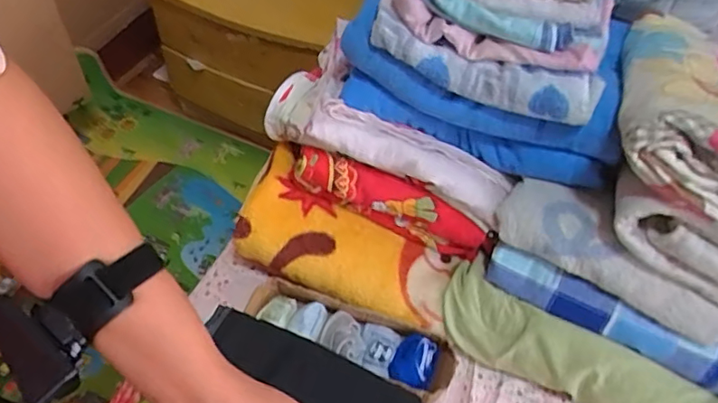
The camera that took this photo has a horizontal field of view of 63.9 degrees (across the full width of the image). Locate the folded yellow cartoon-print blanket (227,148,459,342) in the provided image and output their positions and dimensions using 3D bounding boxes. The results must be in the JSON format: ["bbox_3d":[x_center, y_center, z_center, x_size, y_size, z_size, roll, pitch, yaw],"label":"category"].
[{"bbox_3d":[-0.020,0.068,0.781,0.297,0.038,0.144,33,72,1],"label":"folded yellow cartoon-print blanket"}]

